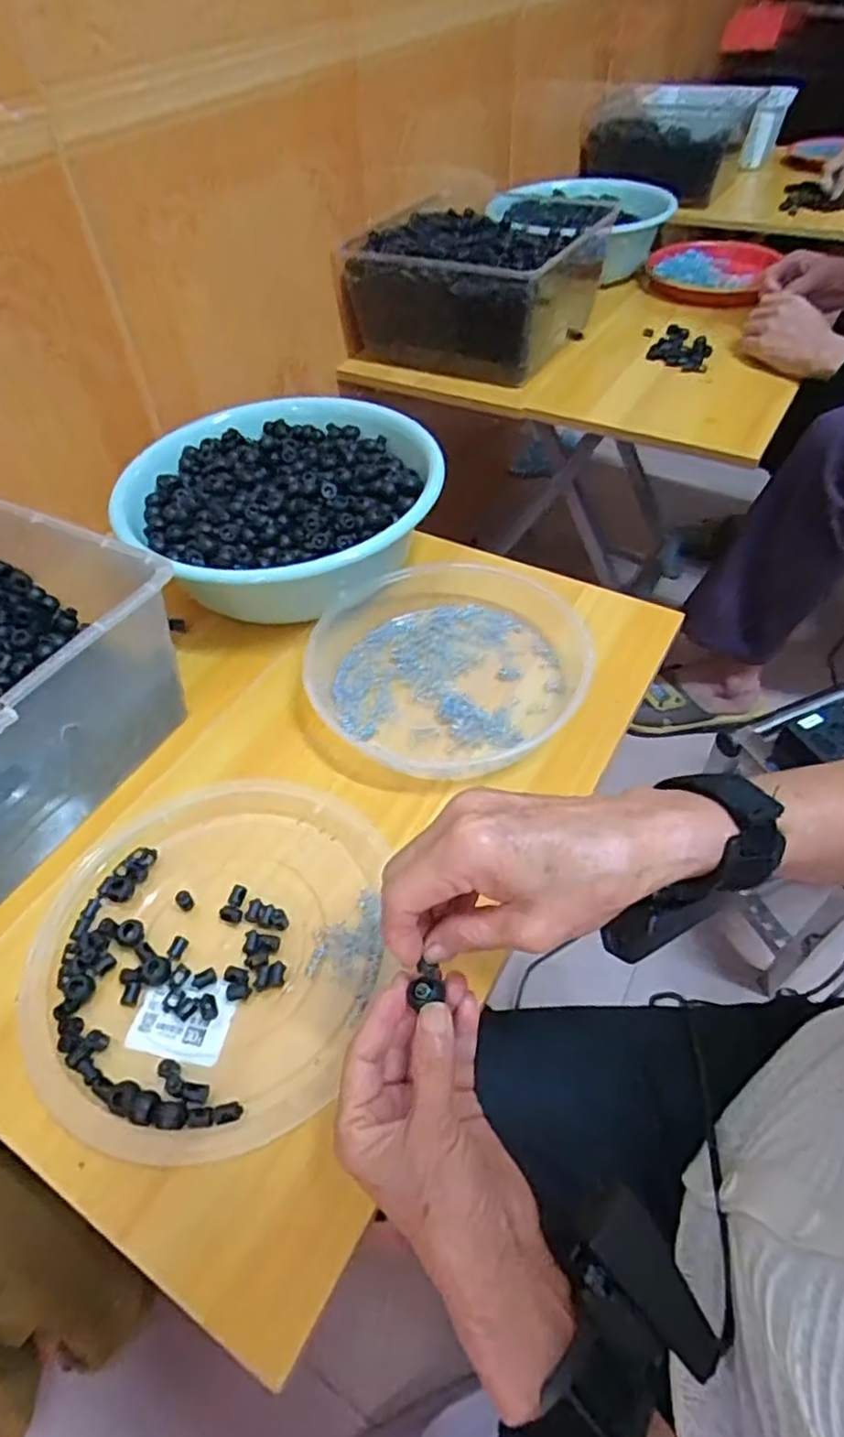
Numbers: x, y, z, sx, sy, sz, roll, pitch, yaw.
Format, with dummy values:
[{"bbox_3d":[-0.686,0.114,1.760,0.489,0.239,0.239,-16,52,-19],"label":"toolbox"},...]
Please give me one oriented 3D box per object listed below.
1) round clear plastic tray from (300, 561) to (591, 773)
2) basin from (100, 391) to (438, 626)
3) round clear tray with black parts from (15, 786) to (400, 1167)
[{"bbox_3d":[0.022,-0.051,0.580,0.236,0.049,0.223,-6,50,-2],"label":"round clear plastic tray"},{"bbox_3d":[-0.123,-0.201,0.681,0.278,0.097,0.271,-2,50,2],"label":"basin"},{"bbox_3d":[-0.136,0.143,0.447,0.220,0.014,0.236,-2,50,2],"label":"round clear tray with black parts"}]

